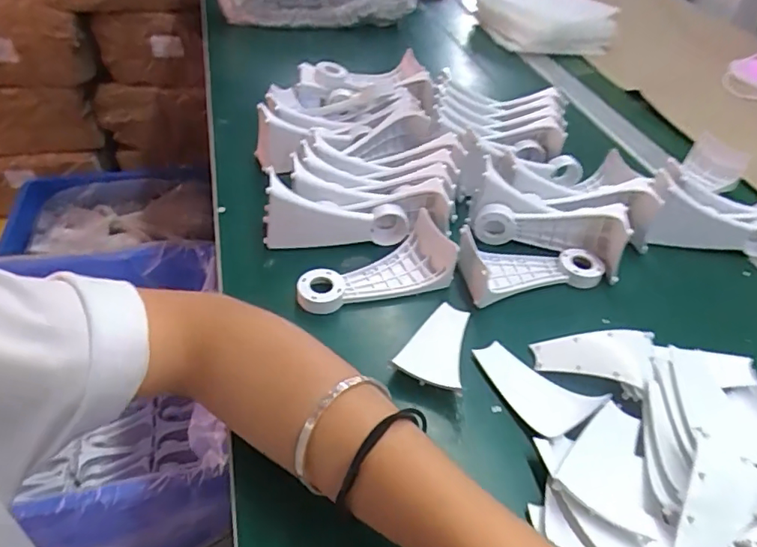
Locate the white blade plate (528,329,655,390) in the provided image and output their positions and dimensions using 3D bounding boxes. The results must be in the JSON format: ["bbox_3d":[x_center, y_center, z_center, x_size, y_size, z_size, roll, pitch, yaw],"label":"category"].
[{"bbox_3d":[0.143,0.055,0.358,0.075,0.009,0.039,-3,41,15],"label":"white blade plate"}]

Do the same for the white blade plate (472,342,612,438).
[{"bbox_3d":[0.094,0.077,0.342,0.081,0.010,0.046,24,48,31],"label":"white blade plate"}]

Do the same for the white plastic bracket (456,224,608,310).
[{"bbox_3d":[0.118,-0.011,0.414,0.122,0.036,0.050,-5,42,-12],"label":"white plastic bracket"}]

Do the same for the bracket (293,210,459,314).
[{"bbox_3d":[-0.005,-0.008,0.402,0.116,0.032,0.050,-11,43,-19],"label":"bracket"}]

